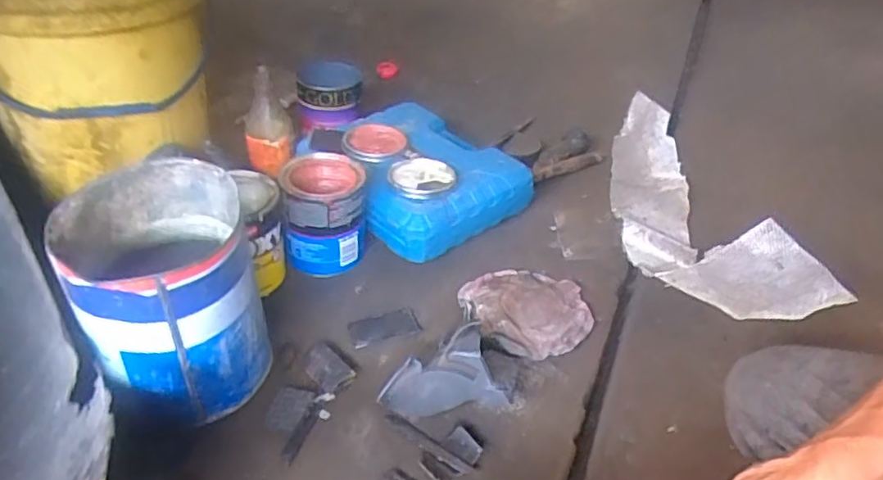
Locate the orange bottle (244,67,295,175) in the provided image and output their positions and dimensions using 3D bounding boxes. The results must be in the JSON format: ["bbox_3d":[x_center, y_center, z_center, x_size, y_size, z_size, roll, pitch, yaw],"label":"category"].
[{"bbox_3d":[-0.246,-0.166,0.879,0.064,0.153,0.055,-6,38,-14],"label":"orange bottle"}]

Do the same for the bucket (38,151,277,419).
[{"bbox_3d":[-0.258,0.055,0.589,0.151,0.197,0.168,-17,42,-27],"label":"bucket"}]

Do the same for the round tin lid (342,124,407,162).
[{"bbox_3d":[-0.097,-0.146,0.898,0.091,0.022,0.106,13,37,10],"label":"round tin lid"}]

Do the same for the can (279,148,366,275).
[{"bbox_3d":[-0.147,-0.031,0.778,0.099,0.120,0.100,4,37,-3],"label":"can"}]

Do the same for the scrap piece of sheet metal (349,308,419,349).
[{"bbox_3d":[-0.067,0.100,0.711,0.079,0.004,0.047,-13,32,-17],"label":"scrap piece of sheet metal"}]

